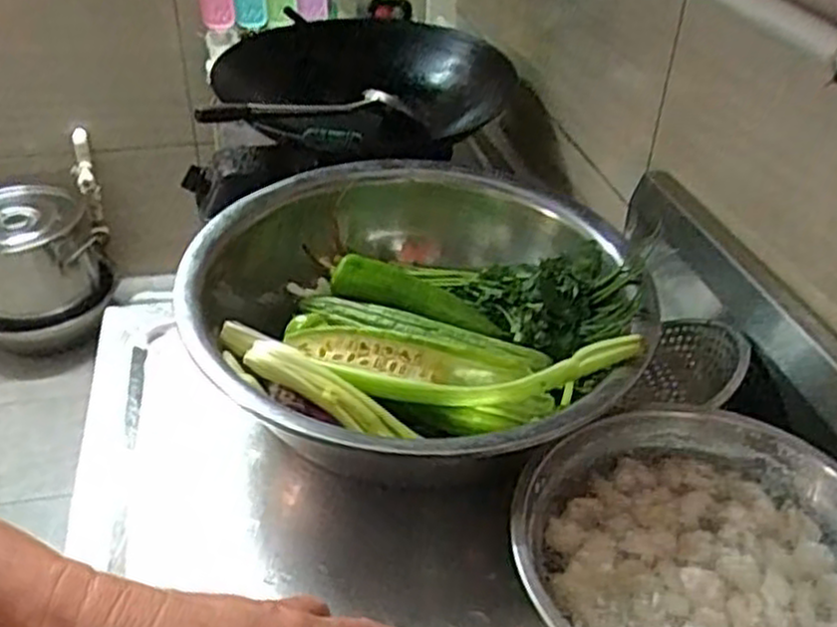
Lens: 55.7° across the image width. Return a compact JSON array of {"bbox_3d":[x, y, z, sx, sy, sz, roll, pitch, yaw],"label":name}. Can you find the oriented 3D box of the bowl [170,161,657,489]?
[{"bbox_3d":[0.003,0.001,0.745,0.400,0.120,0.406,2,37,-1],"label":"bowl"}]

